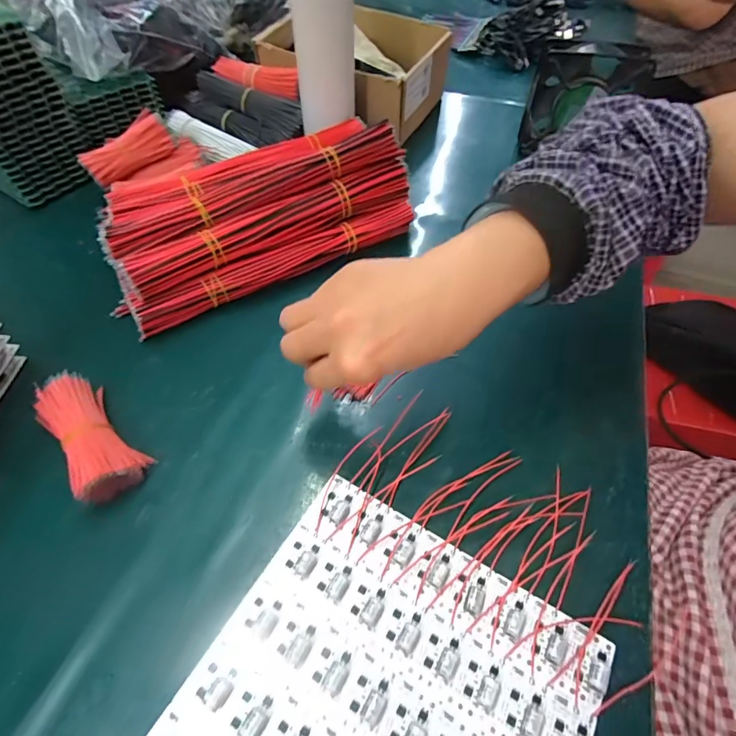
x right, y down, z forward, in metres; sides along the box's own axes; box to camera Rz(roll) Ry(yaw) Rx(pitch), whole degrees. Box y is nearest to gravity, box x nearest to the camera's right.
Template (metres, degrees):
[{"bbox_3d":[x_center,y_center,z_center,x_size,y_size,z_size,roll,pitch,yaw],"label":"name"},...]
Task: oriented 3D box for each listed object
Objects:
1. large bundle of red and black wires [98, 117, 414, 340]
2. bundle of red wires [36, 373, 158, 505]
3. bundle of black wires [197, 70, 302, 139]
[{"bbox_3d":[-0.105,-0.163,0.449,0.301,0.083,0.143,-25,60,-18],"label":"large bundle of red and black wires"},{"bbox_3d":[-0.203,0.047,0.326,0.046,0.026,0.100,-33,63,-22],"label":"bundle of red wires"},{"bbox_3d":[-0.152,-0.343,0.582,0.149,0.034,0.030,27,59,16],"label":"bundle of black wires"}]

